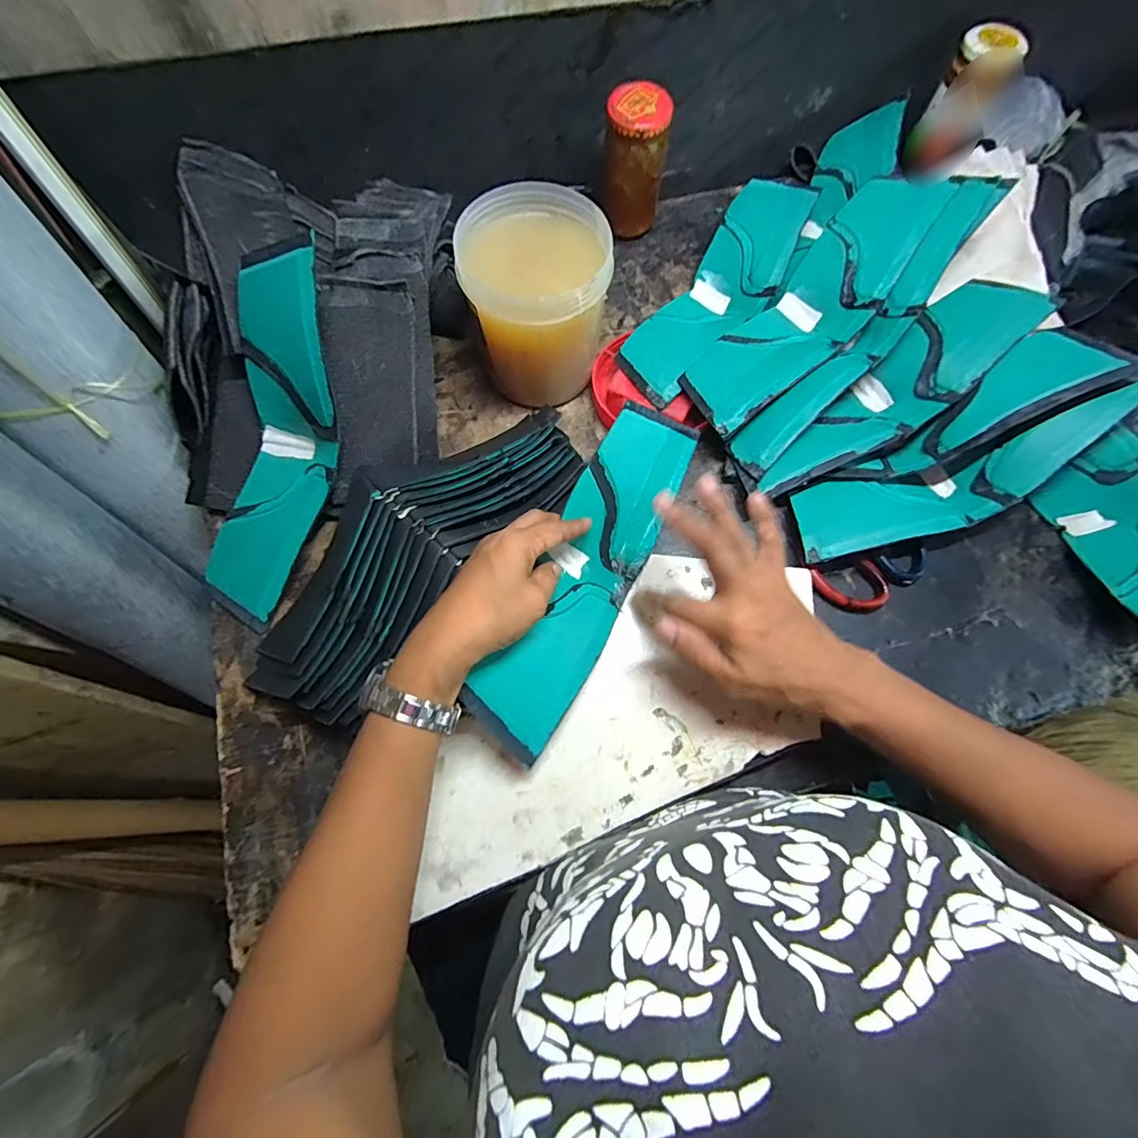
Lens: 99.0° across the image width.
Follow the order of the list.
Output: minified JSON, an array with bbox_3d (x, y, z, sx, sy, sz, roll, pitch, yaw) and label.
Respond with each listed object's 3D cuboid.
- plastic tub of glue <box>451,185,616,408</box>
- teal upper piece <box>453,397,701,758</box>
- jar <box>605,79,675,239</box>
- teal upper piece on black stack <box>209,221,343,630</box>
[{"bbox_3d":[-0.028,-0.226,0.424,0.110,0.124,0.119,0,71,-1],"label":"plastic tub of glue"},{"bbox_3d":[0.017,-0.003,0.367,0.073,0.048,0.280,25,71,7],"label":"teal upper piece"},{"bbox_3d":[0.065,-0.405,0.488,0.058,0.105,0.051,5,71,1],"label":"jar"},{"bbox_3d":[-0.234,-0.102,0.398,0.082,0.057,0.280,14,100,4],"label":"teal upper piece on black stack"}]

